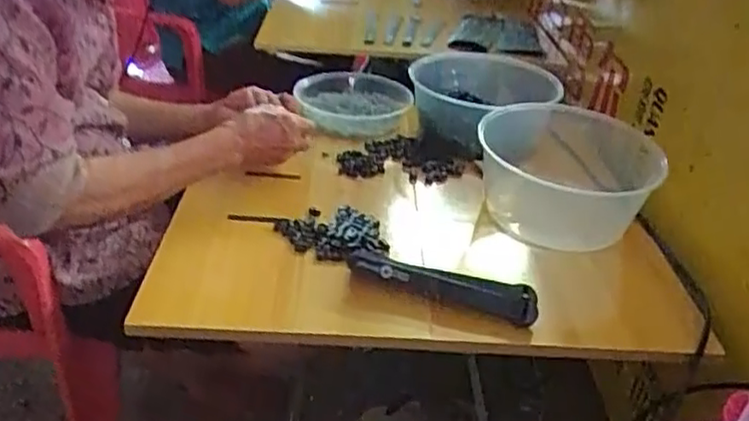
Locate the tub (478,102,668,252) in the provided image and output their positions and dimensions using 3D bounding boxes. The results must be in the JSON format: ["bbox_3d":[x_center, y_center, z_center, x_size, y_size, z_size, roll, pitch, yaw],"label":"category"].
[{"bbox_3d":[0.253,-0.049,0.916,0.233,0.113,0.253,14,32,14],"label":"tub"}]

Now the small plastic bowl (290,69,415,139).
[{"bbox_3d":[-0.025,-0.165,1.058,0.160,0.054,0.176,4,31,-2],"label":"small plastic bowl"}]

